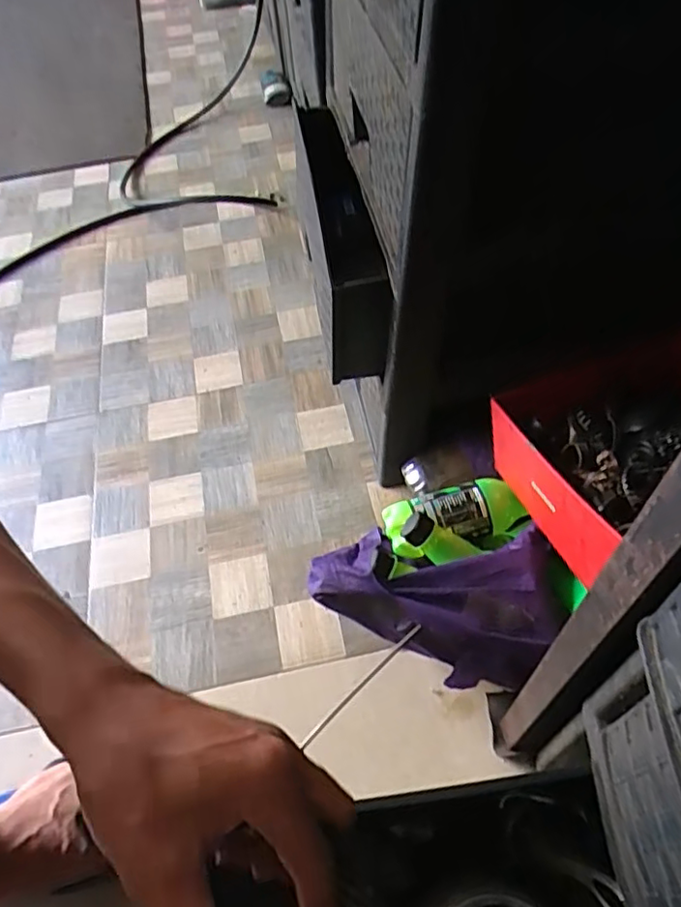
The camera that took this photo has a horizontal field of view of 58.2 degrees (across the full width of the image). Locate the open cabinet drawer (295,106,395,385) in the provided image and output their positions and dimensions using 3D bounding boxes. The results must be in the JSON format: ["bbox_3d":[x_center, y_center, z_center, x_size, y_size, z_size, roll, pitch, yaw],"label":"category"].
[{"bbox_3d":[0.000,-0.229,0.654,0.077,0.119,0.309,-7,54,0],"label":"open cabinet drawer"}]

